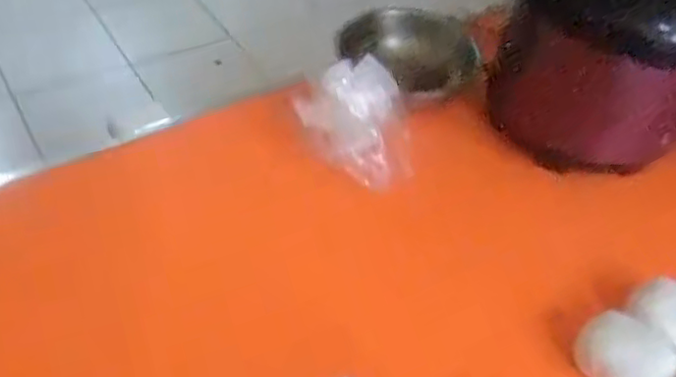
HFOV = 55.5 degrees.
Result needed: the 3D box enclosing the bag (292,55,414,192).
[{"bbox_3d":[0.026,-0.082,0.772,0.113,0.068,0.161,-19,52,-21],"label":"bag"}]

